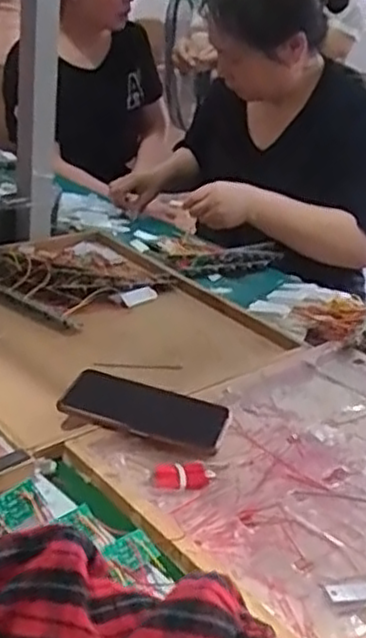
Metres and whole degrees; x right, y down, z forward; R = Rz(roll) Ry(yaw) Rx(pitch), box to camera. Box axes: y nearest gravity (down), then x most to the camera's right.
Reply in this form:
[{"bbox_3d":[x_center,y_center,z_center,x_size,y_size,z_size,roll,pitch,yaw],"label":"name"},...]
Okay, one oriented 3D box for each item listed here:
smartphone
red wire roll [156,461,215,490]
[{"bbox_3d":[-0.038,0.095,0.731,0.168,0.014,0.084,13,34,9],"label":"smartphone"},{"bbox_3d":[0.002,0.143,0.650,0.054,0.013,0.029,0,26,-11],"label":"red wire roll"}]

